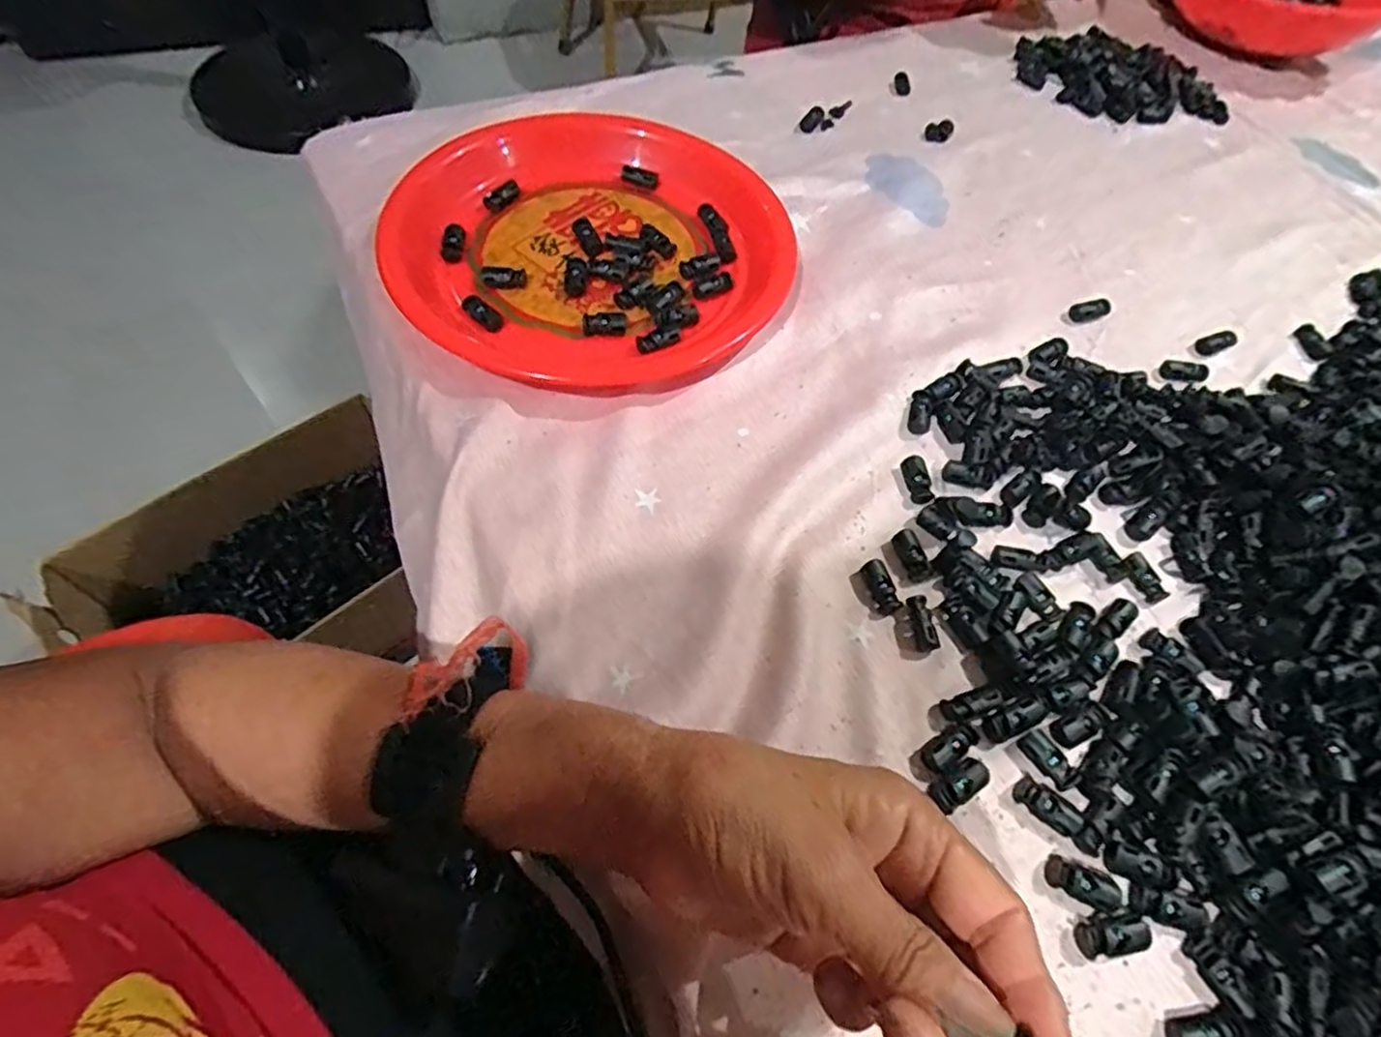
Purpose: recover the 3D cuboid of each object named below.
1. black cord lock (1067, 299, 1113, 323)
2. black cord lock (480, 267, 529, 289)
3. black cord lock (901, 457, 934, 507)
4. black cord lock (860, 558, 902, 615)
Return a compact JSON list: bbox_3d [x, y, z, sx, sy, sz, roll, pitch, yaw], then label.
[{"bbox_3d":[0.282,-0.147,0.481,0.030,0.008,0.012,-14,61,-12],"label":"black cord lock"},{"bbox_3d":[-0.121,-0.156,0.444,0.029,0.010,0.011,-1,59,-5],"label":"black cord lock"},{"bbox_3d":[0.130,-0.022,0.391,0.014,0.006,0.030,-3,59,-6],"label":"black cord lock"},{"bbox_3d":[0.098,0.035,0.350,0.012,0.008,0.028,-15,61,-13],"label":"black cord lock"}]

